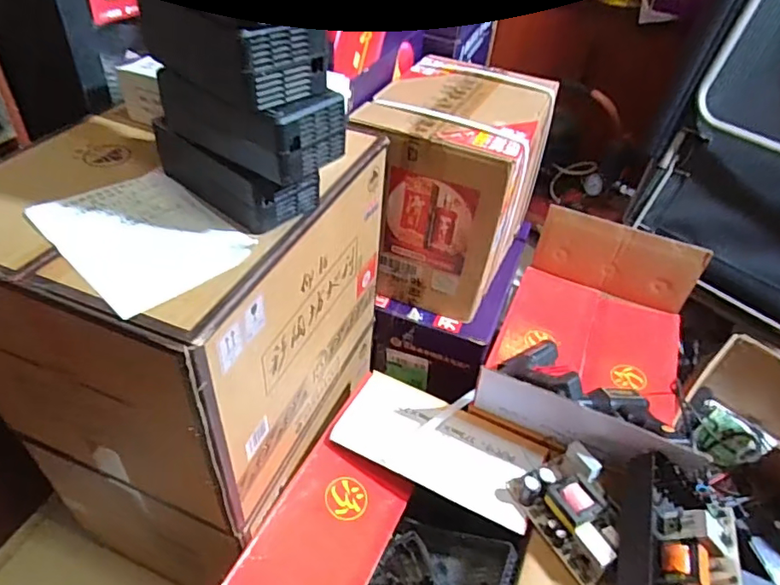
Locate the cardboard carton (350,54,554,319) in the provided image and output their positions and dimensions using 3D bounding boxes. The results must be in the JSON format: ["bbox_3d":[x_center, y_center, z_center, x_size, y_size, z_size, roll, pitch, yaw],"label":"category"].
[{"bbox_3d":[0.102,-0.177,0.880,0.230,0.296,0.304,21,44,15],"label":"cardboard carton"}]

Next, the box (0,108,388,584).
[{"bbox_3d":[-0.230,0.033,0.681,0.333,0.402,0.394,22,45,16],"label":"box"}]

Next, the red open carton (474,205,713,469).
[{"bbox_3d":[0.321,0.083,0.847,0.290,0.226,0.416,22,44,16],"label":"red open carton"}]

